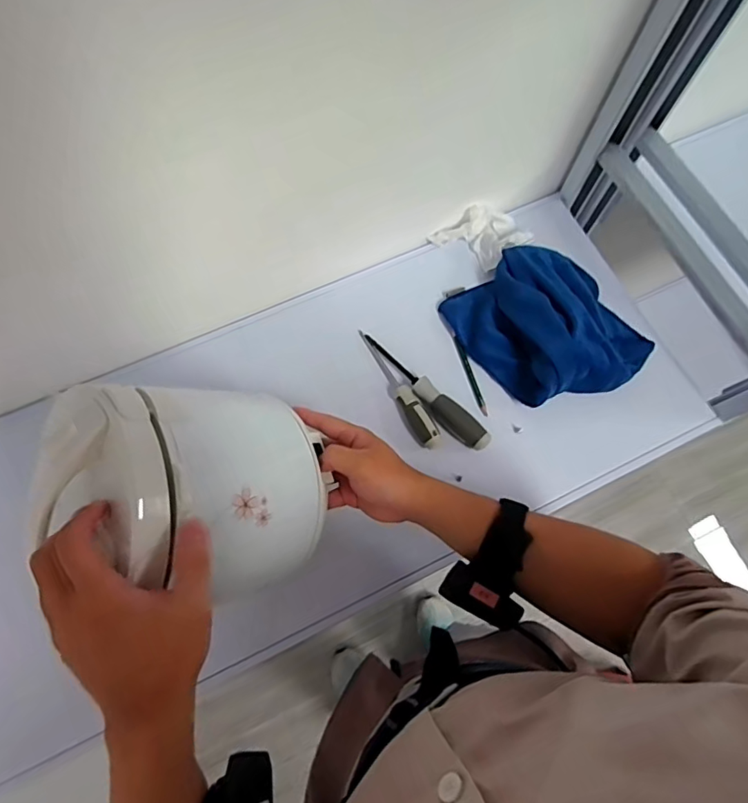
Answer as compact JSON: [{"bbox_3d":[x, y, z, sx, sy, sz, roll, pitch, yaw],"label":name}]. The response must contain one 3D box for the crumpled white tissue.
[{"bbox_3d":[0.156,-0.231,0.733,0.123,0.047,0.090,-29,75,-9],"label":"crumpled white tissue"}]

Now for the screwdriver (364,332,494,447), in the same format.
[{"bbox_3d":[0.064,-0.014,0.657,0.033,0.027,0.206,-42,77,-12],"label":"screwdriver"}]

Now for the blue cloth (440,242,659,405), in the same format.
[{"bbox_3d":[0.235,-0.105,0.668,0.203,0.062,0.226,-37,76,-11],"label":"blue cloth"}]

